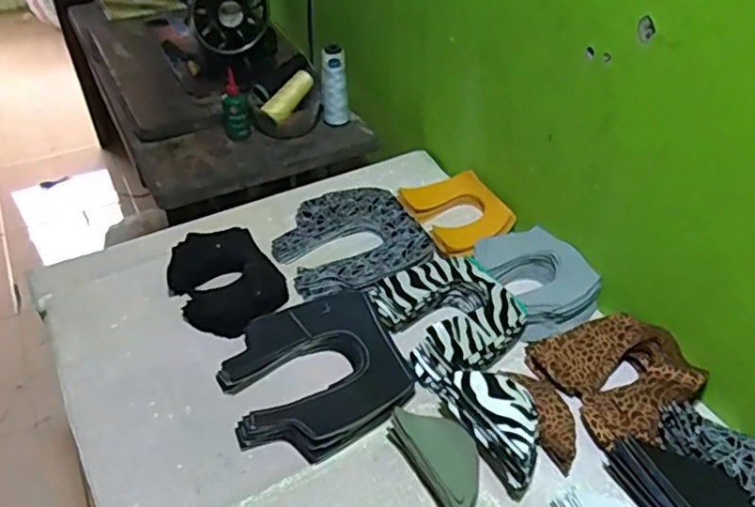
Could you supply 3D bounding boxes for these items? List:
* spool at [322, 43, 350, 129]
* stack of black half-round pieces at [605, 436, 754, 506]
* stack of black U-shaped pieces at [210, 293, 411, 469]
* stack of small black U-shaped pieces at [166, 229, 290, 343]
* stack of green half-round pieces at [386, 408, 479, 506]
[{"bbox_3d":[-0.074,-0.288,1.099,0.046,0.125,0.041,-3,42,-4],"label":"spool"},{"bbox_3d":[0.292,0.225,0.578,0.086,0.039,0.151,-20,46,-22],"label":"stack of black half-round pieces"},{"bbox_3d":[-0.073,0.125,0.688,0.184,0.032,0.182,-18,45,-21],"label":"stack of black U-shaped pieces"},{"bbox_3d":[-0.197,0.032,0.806,0.122,0.019,0.176,-22,47,-24],"label":"stack of small black U-shaped pieces"},{"bbox_3d":[0.061,0.201,0.608,0.060,0.051,0.120,-24,48,-26],"label":"stack of green half-round pieces"}]

